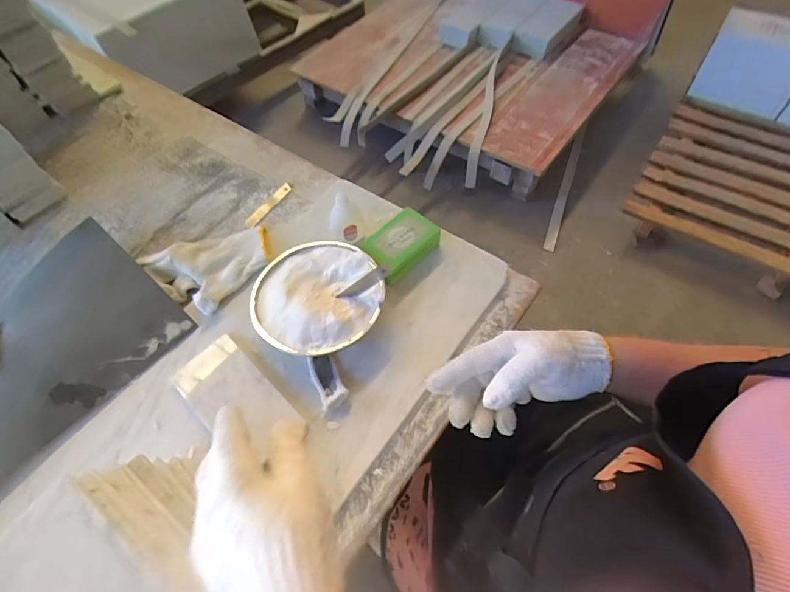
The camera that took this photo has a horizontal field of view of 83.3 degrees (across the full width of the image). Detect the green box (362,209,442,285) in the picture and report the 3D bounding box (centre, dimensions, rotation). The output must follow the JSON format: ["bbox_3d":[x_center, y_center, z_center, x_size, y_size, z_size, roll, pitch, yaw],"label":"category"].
[{"bbox_3d":[0.005,-0.063,0.549,0.063,0.037,0.088,38,65,24],"label":"green box"}]

